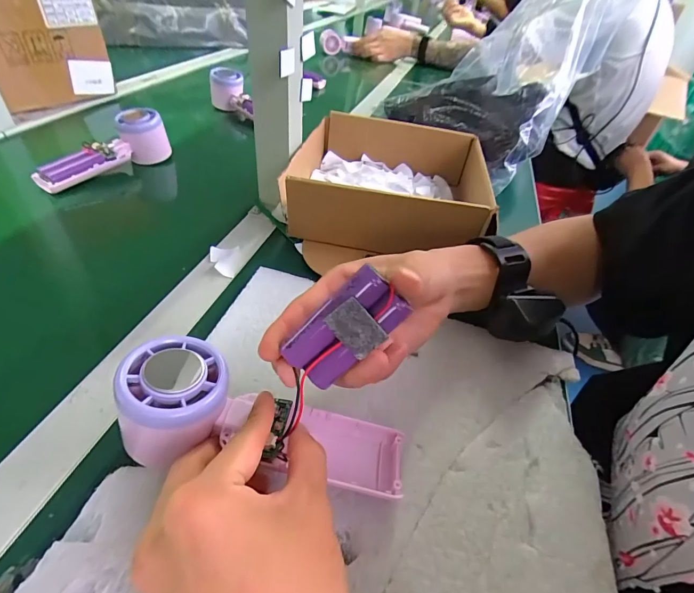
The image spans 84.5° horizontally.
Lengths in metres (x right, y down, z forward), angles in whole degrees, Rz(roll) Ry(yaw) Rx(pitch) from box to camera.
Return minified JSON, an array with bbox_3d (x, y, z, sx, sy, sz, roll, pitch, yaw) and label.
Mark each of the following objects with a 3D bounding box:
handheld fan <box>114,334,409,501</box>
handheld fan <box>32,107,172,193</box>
[{"bbox_3d":[-0.046,0.078,0.222,0.165,0.037,0.065,21,41,-12],"label":"handheld fan"},{"bbox_3d":[-0.303,-0.185,0.473,0.040,0.054,0.153,29,47,20],"label":"handheld fan"}]

